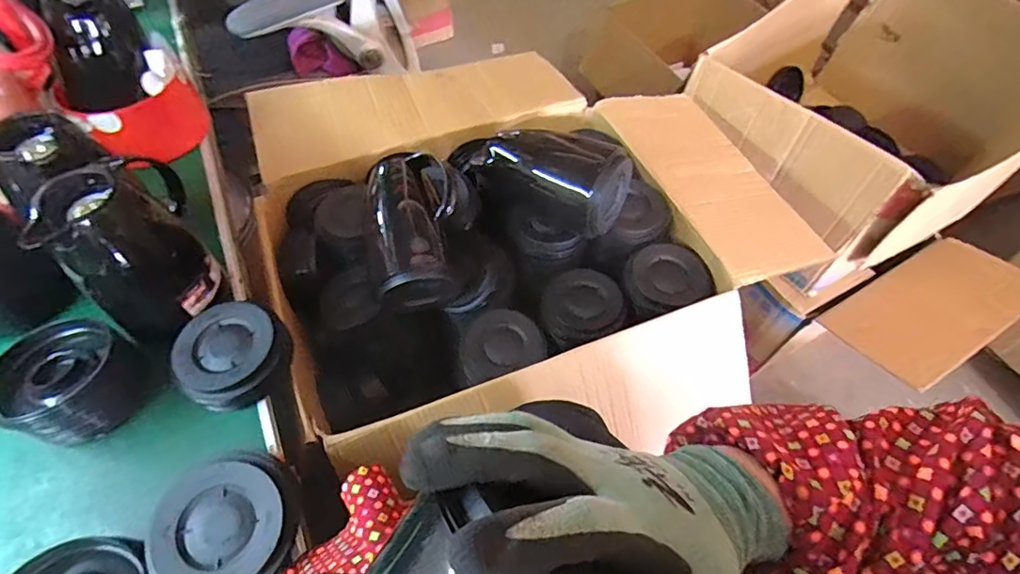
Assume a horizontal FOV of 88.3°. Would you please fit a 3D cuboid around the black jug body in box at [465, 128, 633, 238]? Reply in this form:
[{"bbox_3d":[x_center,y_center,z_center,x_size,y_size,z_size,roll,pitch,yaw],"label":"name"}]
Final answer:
[{"bbox_3d":[0.047,-0.163,0.784,0.240,0.112,0.116,26,60,31],"label":"black jug body in box"}]

